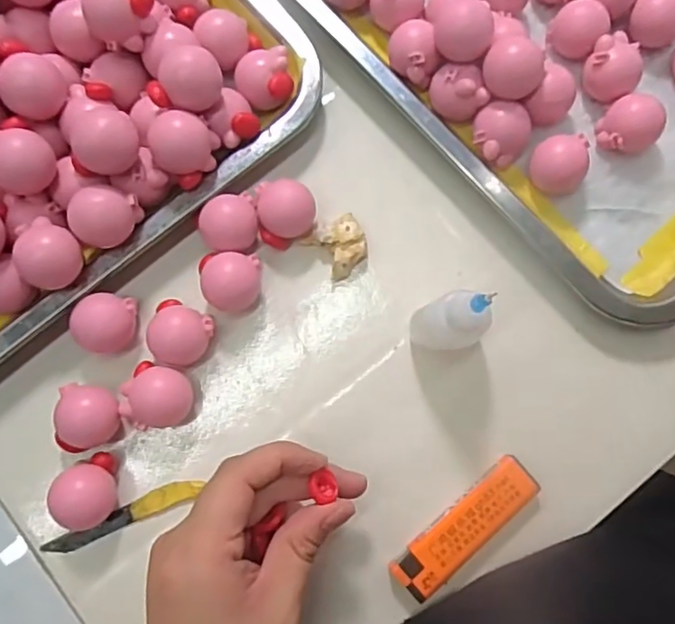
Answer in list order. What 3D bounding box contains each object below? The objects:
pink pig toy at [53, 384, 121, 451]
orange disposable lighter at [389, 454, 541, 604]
[{"bbox_3d":[-0.119,0.053,0.293,0.027,0.028,0.031,10,83,-4],"label":"pink pig toy"},{"bbox_3d":[0.062,0.104,0.293,0.080,0.015,0.024,-40,89,-8],"label":"orange disposable lighter"}]

